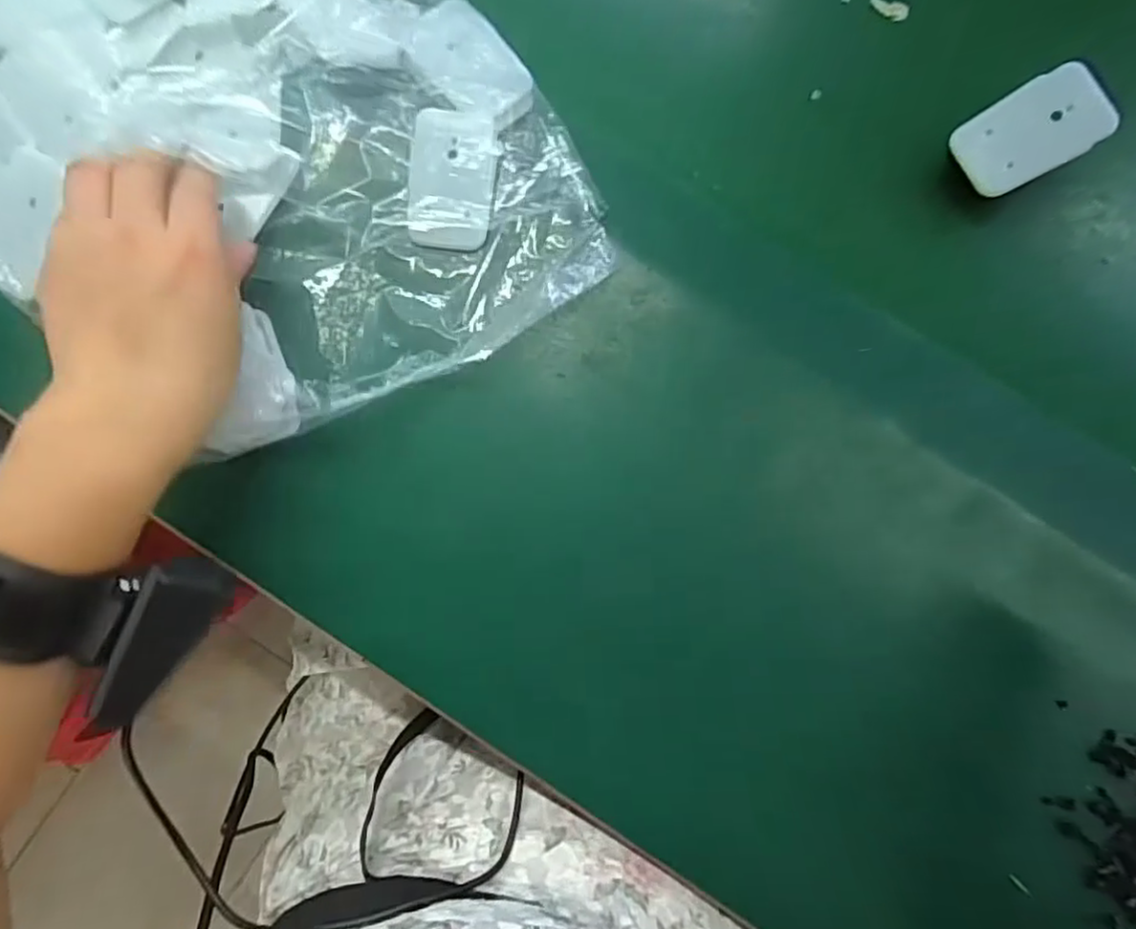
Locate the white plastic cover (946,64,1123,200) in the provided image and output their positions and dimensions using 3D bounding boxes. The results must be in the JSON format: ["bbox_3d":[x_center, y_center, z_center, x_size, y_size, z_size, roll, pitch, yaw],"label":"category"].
[{"bbox_3d":[0.240,-0.173,0.332,0.067,0.007,0.045,-25,84,17],"label":"white plastic cover"}]

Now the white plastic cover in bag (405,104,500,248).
[{"bbox_3d":[-0.060,-0.147,0.332,0.042,0.013,0.066,7,82,-1],"label":"white plastic cover in bag"}]

